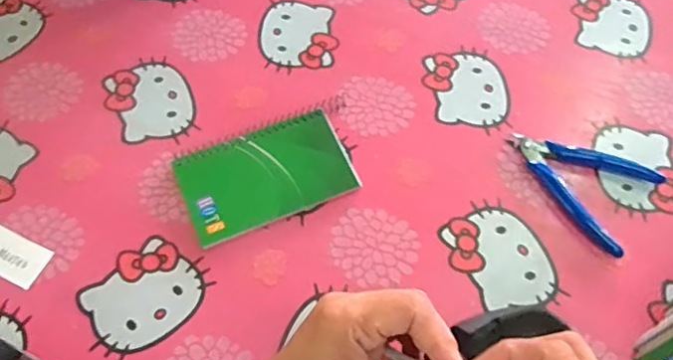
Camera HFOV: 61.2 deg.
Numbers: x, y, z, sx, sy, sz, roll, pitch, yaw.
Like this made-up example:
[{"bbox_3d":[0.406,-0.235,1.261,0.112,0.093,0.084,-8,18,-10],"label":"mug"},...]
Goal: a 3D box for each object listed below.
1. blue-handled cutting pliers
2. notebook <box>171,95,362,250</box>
[{"bbox_3d":[0.209,-0.006,0.464,0.086,0.006,0.120,-30,66,-17],"label":"blue-handled cutting pliers"},{"bbox_3d":[-0.052,-0.007,0.458,0.141,0.009,0.082,-21,64,-12],"label":"notebook"}]

